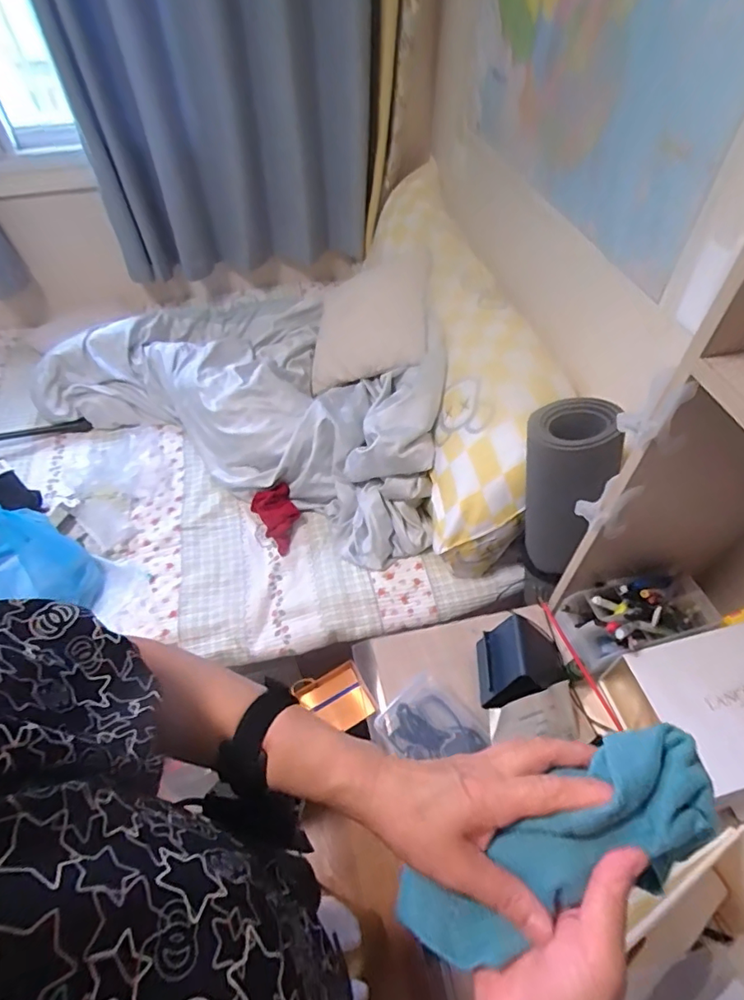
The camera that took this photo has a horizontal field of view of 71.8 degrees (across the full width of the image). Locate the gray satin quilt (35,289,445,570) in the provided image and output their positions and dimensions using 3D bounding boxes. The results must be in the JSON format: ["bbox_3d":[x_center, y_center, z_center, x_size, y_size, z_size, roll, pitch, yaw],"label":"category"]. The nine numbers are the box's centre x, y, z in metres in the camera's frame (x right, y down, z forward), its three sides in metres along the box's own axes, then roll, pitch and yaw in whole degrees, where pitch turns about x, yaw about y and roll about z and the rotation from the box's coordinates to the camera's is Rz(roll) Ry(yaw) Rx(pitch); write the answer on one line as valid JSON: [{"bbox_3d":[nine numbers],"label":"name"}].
[{"bbox_3d":[-0.308,-0.362,1.540,1.221,0.297,0.724,21,55,17],"label":"gray satin quilt"}]

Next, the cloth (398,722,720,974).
[{"bbox_3d":[0.108,0.212,0.307,0.208,0.042,0.065,-34,55,4],"label":"cloth"}]

